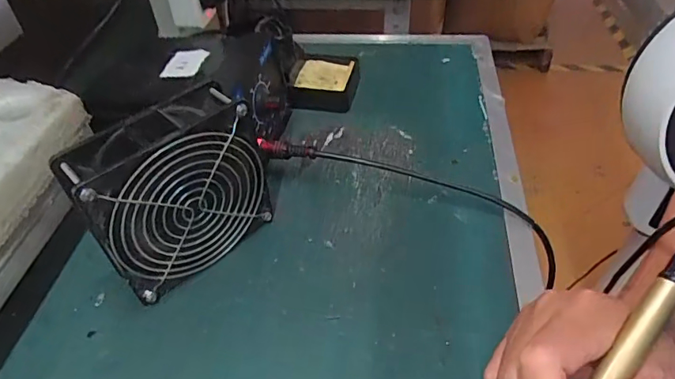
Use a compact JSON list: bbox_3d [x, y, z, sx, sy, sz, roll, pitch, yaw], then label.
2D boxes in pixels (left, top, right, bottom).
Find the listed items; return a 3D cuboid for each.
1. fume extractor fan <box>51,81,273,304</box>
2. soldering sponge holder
[{"bbox_3d":[-0.109,0.003,0.332,0.116,0.123,0.045,-34,53,-27],"label":"fume extractor fan"},{"bbox_3d":[-0.013,-0.116,0.514,0.068,0.029,0.074,5,46,8],"label":"soldering sponge holder"}]

